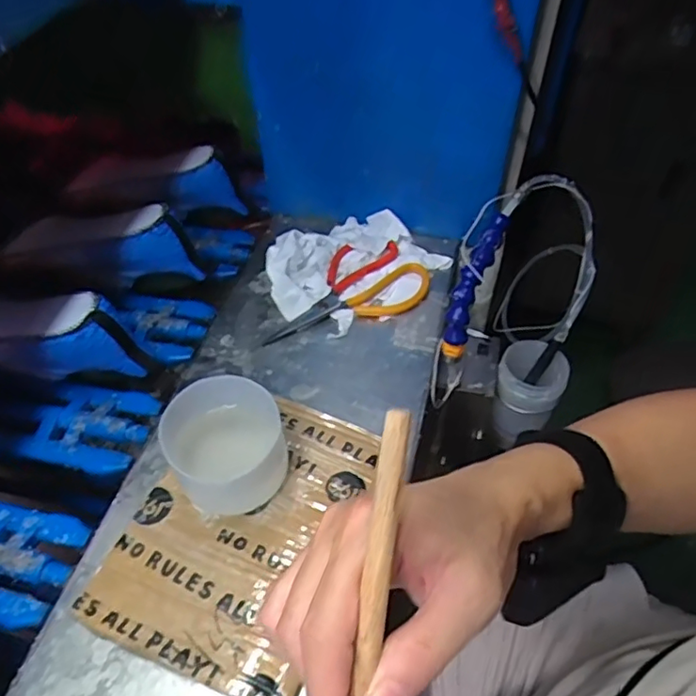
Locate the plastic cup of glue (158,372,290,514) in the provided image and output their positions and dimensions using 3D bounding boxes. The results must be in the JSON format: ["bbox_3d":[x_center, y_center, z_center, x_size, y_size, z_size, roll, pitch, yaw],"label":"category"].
[{"bbox_3d":[-0.097,0.083,0.469,0.086,0.080,0.091,2,48,-2],"label":"plastic cup of glue"}]

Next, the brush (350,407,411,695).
[{"bbox_3d":[0.006,0.114,0.224,0.015,0.183,0.007,8,4,3],"label":"brush"}]

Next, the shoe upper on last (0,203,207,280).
[{"bbox_3d":[-0.284,-0.117,0.682,0.222,0.095,0.071,6,48,1],"label":"shoe upper on last"}]

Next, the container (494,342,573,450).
[{"bbox_3d":[0.202,0.052,0.677,0.070,0.107,0.070,23,50,16],"label":"container"}]

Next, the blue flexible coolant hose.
[{"bbox_3d":[0.120,-0.060,0.573,0.026,0.143,0.030,22,8,15],"label":"blue flexible coolant hose"}]

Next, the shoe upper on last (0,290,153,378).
[{"bbox_3d":[-0.322,-0.012,0.595,0.242,0.102,0.081,17,49,11],"label":"shoe upper on last"}]

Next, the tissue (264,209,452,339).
[{"bbox_3d":[0.006,-0.095,0.662,0.157,0.040,0.193,37,56,26],"label":"tissue"}]

